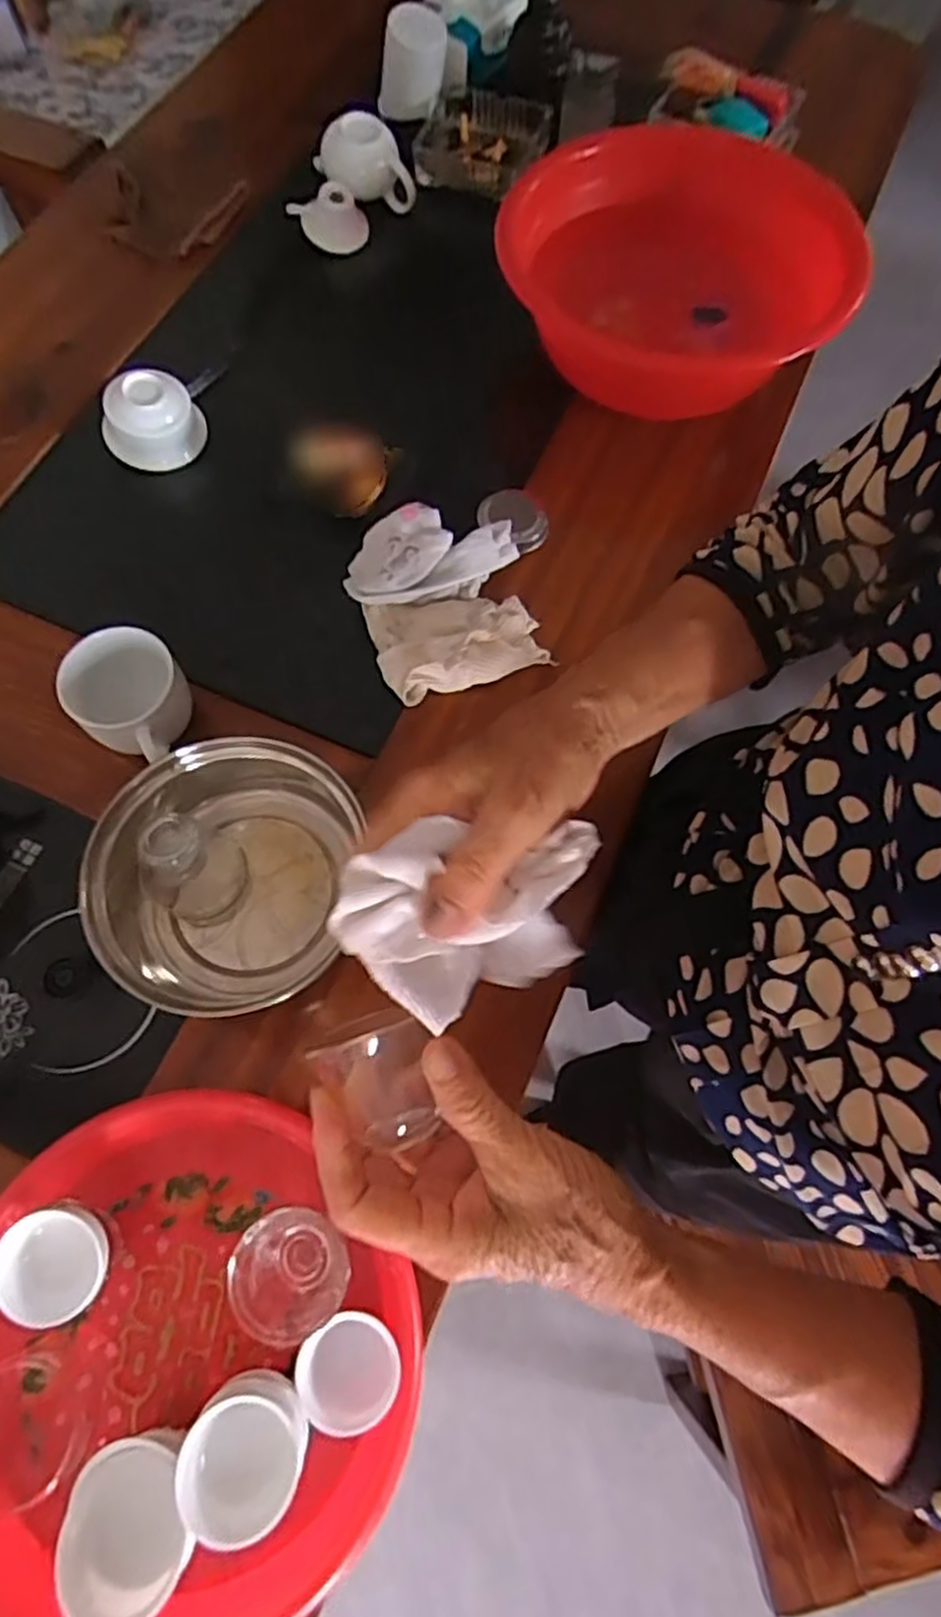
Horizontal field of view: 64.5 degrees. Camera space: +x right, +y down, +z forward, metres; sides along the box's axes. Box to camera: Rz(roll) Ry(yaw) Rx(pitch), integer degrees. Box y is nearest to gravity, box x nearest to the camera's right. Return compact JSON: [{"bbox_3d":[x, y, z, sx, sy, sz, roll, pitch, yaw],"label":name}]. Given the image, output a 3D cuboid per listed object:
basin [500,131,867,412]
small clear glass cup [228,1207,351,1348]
[{"bbox_3d":[0.195,-0.499,0.690,0.300,0.097,0.300,0,69,-1],"label":"basin"},{"bbox_3d":[-0.101,0.258,0.414,0.060,0.044,0.056,0,69,-1],"label":"small clear glass cup"}]

